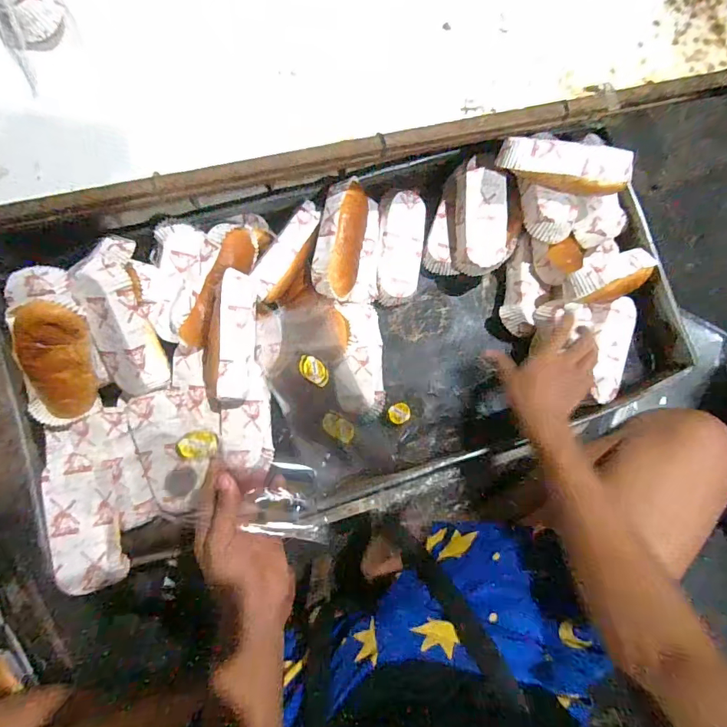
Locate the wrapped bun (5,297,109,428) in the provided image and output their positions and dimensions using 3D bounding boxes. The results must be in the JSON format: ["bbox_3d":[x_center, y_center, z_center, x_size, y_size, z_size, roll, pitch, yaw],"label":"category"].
[{"bbox_3d":[-0.318,-0.001,0.459,0.067,0.043,0.155,16,125,-2],"label":"wrapped bun"}]

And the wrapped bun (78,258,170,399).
[{"bbox_3d":[-0.258,-0.037,0.469,0.058,0.046,0.139,-15,109,-6],"label":"wrapped bun"}]

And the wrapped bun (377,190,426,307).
[{"bbox_3d":[0.049,-0.152,0.577,0.057,0.035,0.144,6,83,-3],"label":"wrapped bun"}]

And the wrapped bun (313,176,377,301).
[{"bbox_3d":[-0.019,-0.149,0.533,0.081,0.065,0.145,0,83,-4],"label":"wrapped bun"}]

